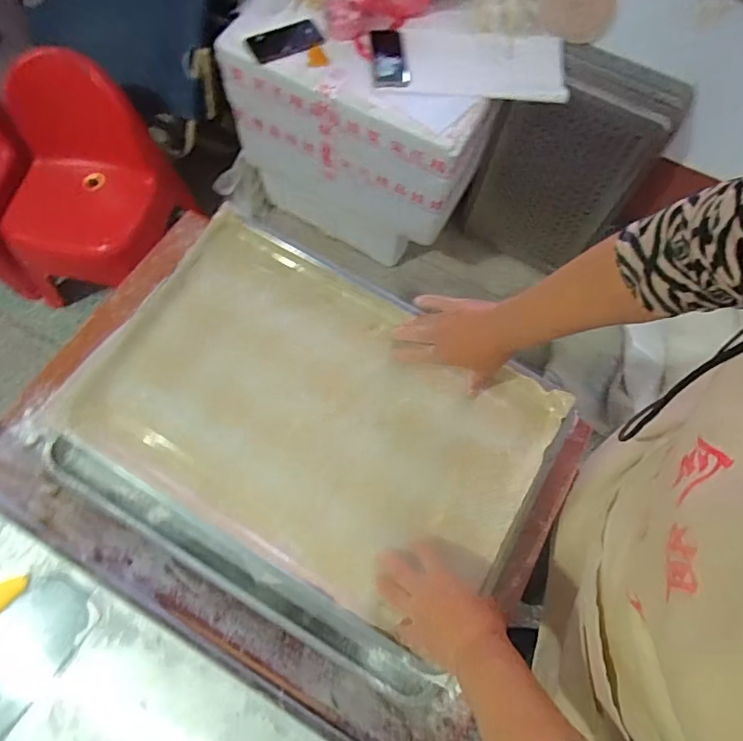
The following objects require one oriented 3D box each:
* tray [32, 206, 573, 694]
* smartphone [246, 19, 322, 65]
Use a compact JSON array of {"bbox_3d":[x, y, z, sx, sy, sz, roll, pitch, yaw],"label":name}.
[{"bbox_3d":[-0.076,0.079,0.668,0.607,0.064,0.425,29,71,8],"label":"tray"},{"bbox_3d":[-0.189,-0.723,1.092,0.147,0.015,0.087,-26,74,-8],"label":"smartphone"}]

